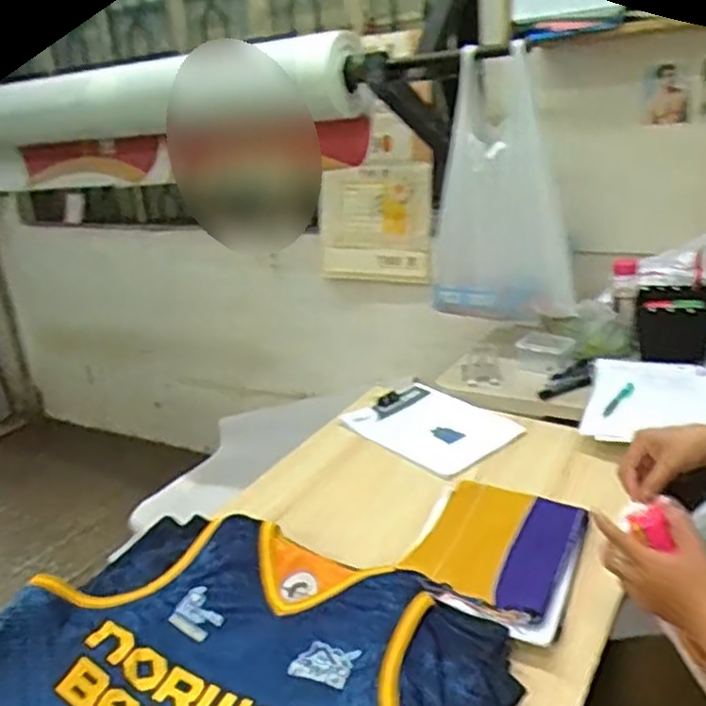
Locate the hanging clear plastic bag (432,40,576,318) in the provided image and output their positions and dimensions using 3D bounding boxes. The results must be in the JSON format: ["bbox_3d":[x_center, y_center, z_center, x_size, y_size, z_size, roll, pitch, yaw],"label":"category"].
[{"bbox_3d":[0.299,-0.325,1.505,0.300,0.501,0.101,3,19,23],"label":"hanging clear plastic bag"}]

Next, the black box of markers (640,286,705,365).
[{"bbox_3d":[0.665,-0.062,1.492,0.155,0.108,0.184,3,21,20],"label":"black box of markers"}]

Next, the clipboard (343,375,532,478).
[{"bbox_3d":[0.149,0.138,1.382,0.231,0.013,0.272,-23,34,-37],"label":"clipboard"}]

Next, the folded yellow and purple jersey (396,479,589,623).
[{"bbox_3d":[0.197,0.269,1.018,0.210,0.027,0.252,8,24,32],"label":"folded yellow and purple jersey"}]

